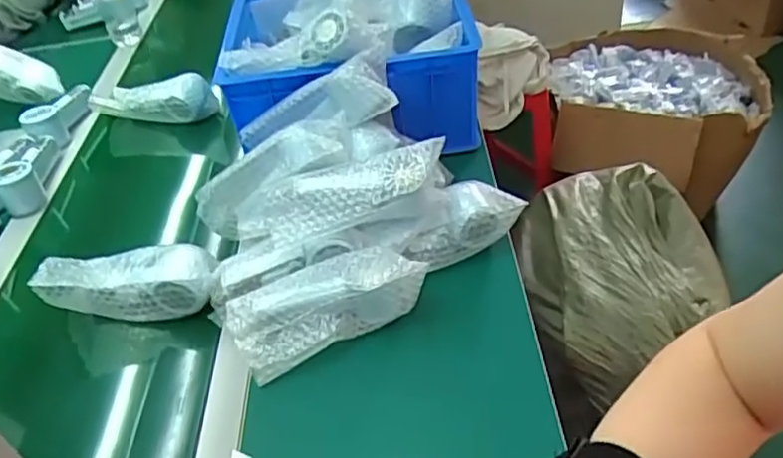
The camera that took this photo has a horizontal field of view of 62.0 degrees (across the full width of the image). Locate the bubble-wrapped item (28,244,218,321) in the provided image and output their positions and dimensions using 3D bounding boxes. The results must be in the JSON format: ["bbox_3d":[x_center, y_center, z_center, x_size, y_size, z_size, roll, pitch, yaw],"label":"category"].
[{"bbox_3d":[-0.297,0.060,0.753,0.193,0.067,0.061,-4,41,3],"label":"bubble-wrapped item"}]

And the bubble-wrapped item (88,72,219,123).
[{"bbox_3d":[-0.396,-0.216,1.081,0.208,0.080,0.060,7,43,15],"label":"bubble-wrapped item"}]

